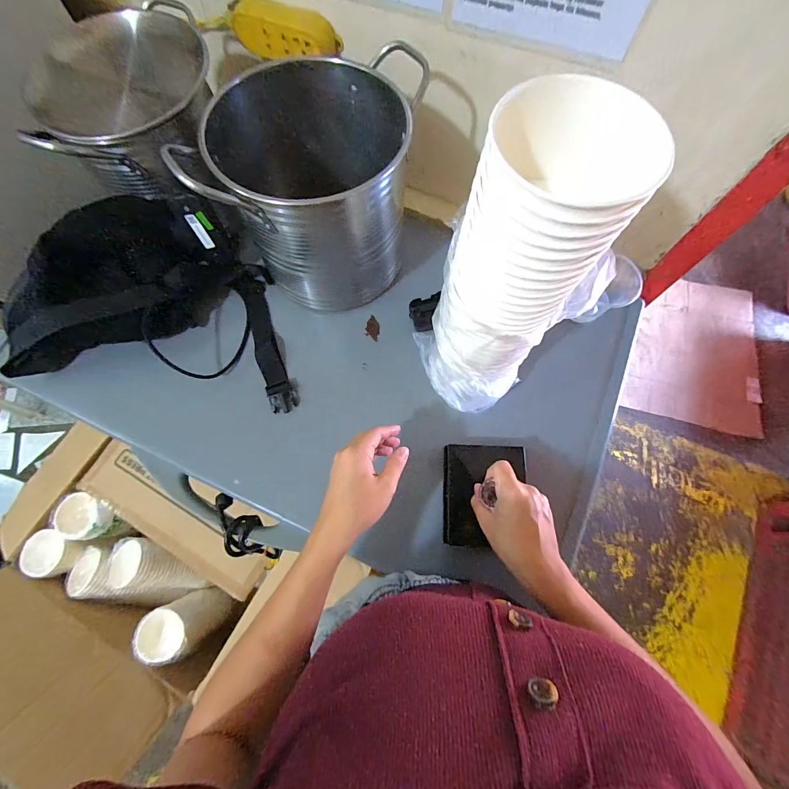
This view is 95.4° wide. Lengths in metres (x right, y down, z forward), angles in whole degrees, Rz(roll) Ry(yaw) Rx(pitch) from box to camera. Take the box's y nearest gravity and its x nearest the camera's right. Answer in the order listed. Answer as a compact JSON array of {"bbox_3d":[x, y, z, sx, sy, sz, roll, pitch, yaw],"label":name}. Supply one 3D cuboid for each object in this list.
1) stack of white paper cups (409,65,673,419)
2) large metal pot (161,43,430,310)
[{"bbox_3d":[0.112,-0.097,0.370,0.114,0.333,0.119,-30,74,-10],"label":"stack of white paper cups"},{"bbox_3d":[-0.097,-0.269,0.500,0.223,0.222,0.251,13,72,4],"label":"large metal pot"}]

